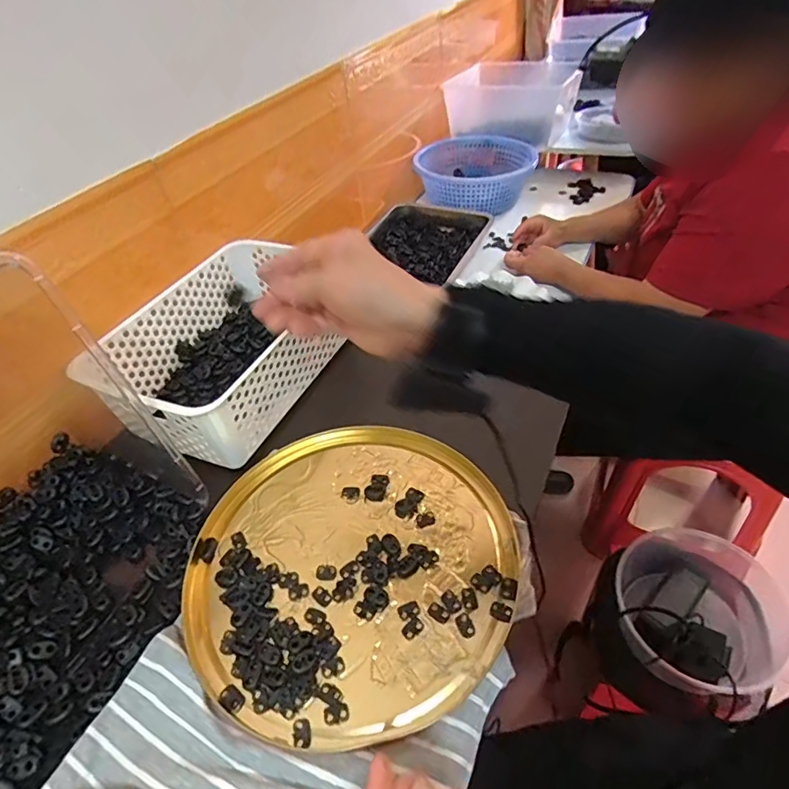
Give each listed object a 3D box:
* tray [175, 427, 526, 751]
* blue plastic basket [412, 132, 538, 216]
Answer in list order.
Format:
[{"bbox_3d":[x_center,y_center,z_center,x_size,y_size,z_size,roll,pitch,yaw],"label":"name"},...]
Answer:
[{"bbox_3d":[-0.040,0.147,0.465,0.285,0.012,0.289,-3,43,3],"label":"tray"},{"bbox_3d":[0.189,-0.525,1.183,0.266,0.093,0.268,8,46,15],"label":"blue plastic basket"}]

